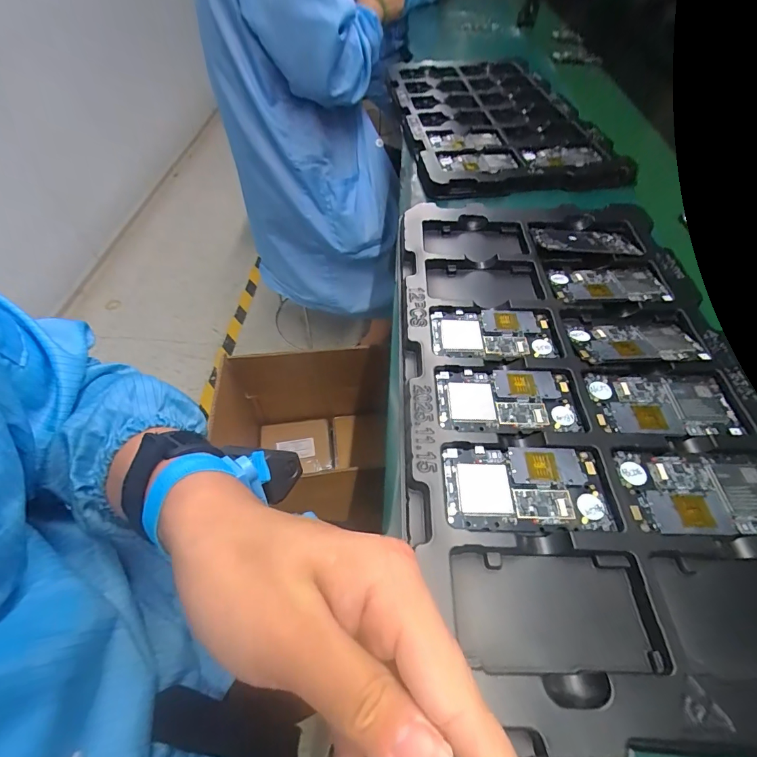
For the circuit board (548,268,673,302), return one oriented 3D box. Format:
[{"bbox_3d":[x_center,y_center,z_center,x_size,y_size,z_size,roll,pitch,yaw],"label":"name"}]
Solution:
[{"bbox_3d":[0.268,-0.111,0.457,0.125,0.007,0.062,-1,53,1],"label":"circuit board"}]

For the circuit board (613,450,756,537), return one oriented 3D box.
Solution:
[{"bbox_3d":[0.262,0.092,0.313,0.122,0.005,0.066,2,53,3],"label":"circuit board"}]

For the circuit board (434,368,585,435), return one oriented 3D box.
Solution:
[{"bbox_3d":[0.120,0.019,0.368,0.127,0.009,0.070,-1,53,1],"label":"circuit board"}]

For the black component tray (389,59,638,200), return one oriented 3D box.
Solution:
[{"bbox_3d":[0.212,-0.538,0.789,0.319,0.030,0.636,-5,53,-2],"label":"black component tray"}]

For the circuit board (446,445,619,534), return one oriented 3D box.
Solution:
[{"bbox_3d":[0.118,0.088,0.316,0.126,0.005,0.070,0,53,2],"label":"circuit board"}]

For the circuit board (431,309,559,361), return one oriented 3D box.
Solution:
[{"bbox_3d":[0.122,-0.050,0.417,0.128,0.006,0.069,0,53,1],"label":"circuit board"}]

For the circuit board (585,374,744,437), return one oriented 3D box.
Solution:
[{"bbox_3d":[0.264,0.026,0.363,0.121,0.004,0.065,3,53,4],"label":"circuit board"}]

